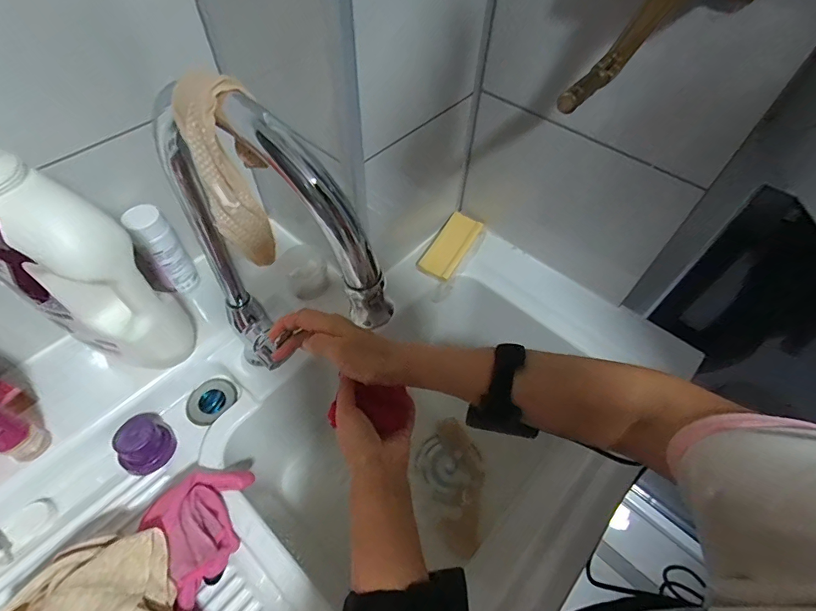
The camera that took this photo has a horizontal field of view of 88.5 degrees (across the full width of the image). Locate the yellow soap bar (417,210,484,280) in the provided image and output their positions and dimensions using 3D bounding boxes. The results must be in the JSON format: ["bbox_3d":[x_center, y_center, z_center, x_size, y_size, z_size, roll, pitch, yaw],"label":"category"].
[{"bbox_3d":[0.070,-0.101,0.681,0.054,0.018,0.135,26,58,16],"label":"yellow soap bar"}]

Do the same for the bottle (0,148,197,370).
[{"bbox_3d":[-0.308,-0.022,0.411,0.108,0.254,0.071,14,56,8],"label":"bottle"}]

